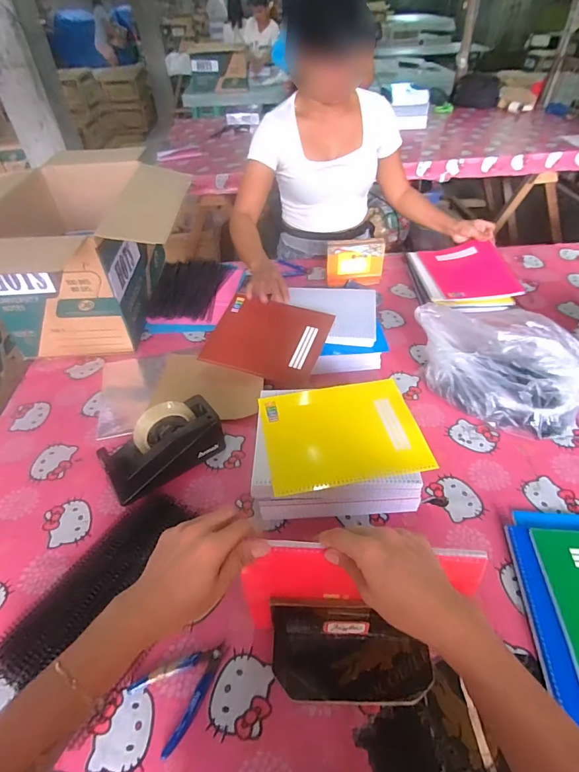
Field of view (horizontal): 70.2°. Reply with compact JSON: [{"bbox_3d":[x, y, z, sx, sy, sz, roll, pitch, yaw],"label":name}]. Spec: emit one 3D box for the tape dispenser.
[{"bbox_3d":[-0.216,0.106,0.715,0.197,0.118,0.076,-29,49,-24],"label":"tape dispenser"}]

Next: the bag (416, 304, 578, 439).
[{"bbox_3d":[0.414,-0.055,0.820,0.231,0.142,0.340,-32,50,-27],"label":"bag"}]

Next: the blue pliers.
[{"bbox_3d":[-0.127,0.364,0.502,0.111,0.018,0.085,-31,50,-26],"label":"blue pliers"}]

